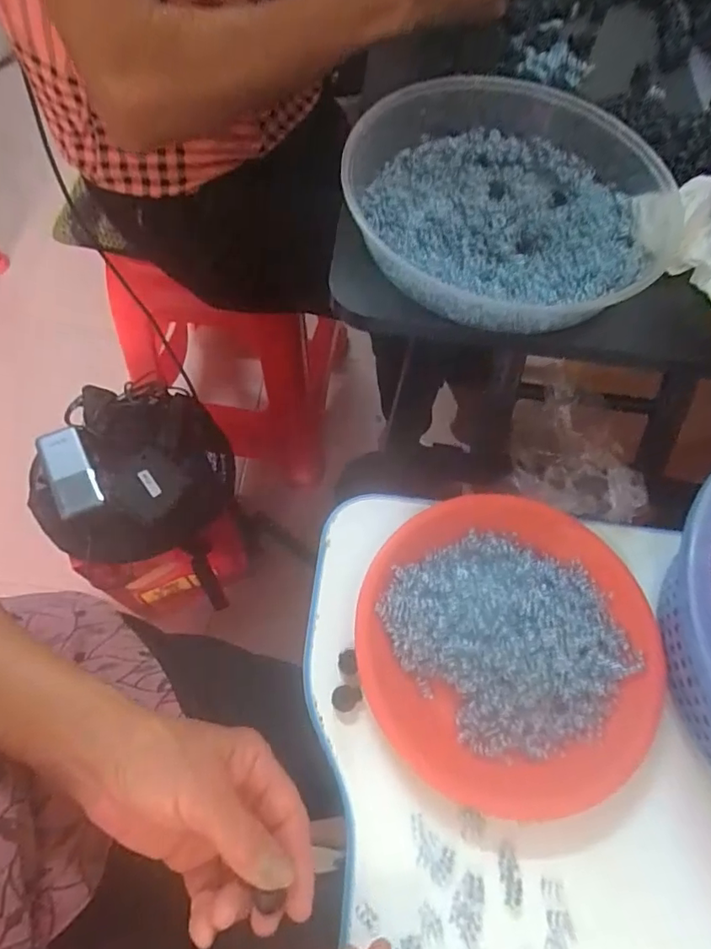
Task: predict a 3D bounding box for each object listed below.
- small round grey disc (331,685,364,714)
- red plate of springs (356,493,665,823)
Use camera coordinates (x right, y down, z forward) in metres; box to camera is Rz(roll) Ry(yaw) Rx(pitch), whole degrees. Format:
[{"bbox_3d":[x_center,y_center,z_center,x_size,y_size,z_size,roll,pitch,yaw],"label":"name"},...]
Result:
[{"bbox_3d":[-0.005,0.144,0.350,0.019,0.009,0.016,-15,67,-10],"label":"small round grey disc"},{"bbox_3d":[0.101,0.107,0.354,0.187,0.040,0.191,1,65,-3],"label":"red plate of springs"}]

